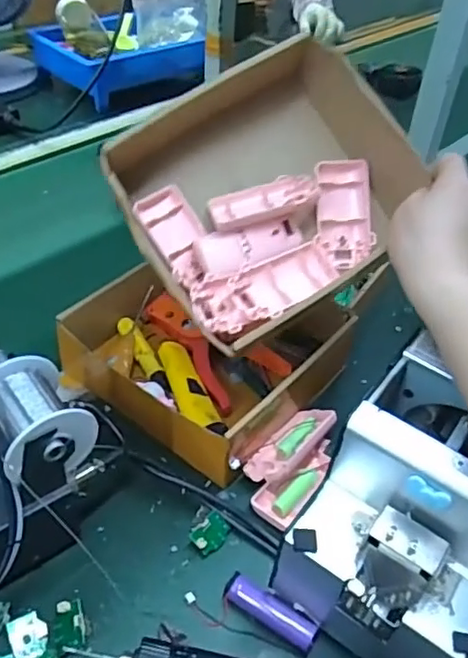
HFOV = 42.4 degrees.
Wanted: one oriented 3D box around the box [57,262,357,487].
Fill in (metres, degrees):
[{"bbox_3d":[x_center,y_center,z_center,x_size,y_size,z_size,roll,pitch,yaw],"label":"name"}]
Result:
[{"bbox_3d":[-0.026,0.019,0.582,0.203,0.060,0.195,29,48,25],"label":"box"}]

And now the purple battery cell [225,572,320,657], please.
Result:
[{"bbox_3d":[0.027,0.204,0.434,0.071,0.015,0.021,26,46,22],"label":"purple battery cell"}]

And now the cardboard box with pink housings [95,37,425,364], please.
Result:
[{"bbox_3d":[0.028,-0.119,0.504,0.221,0.084,0.216,-31,71,-11],"label":"cardboard box with pink housings"}]

